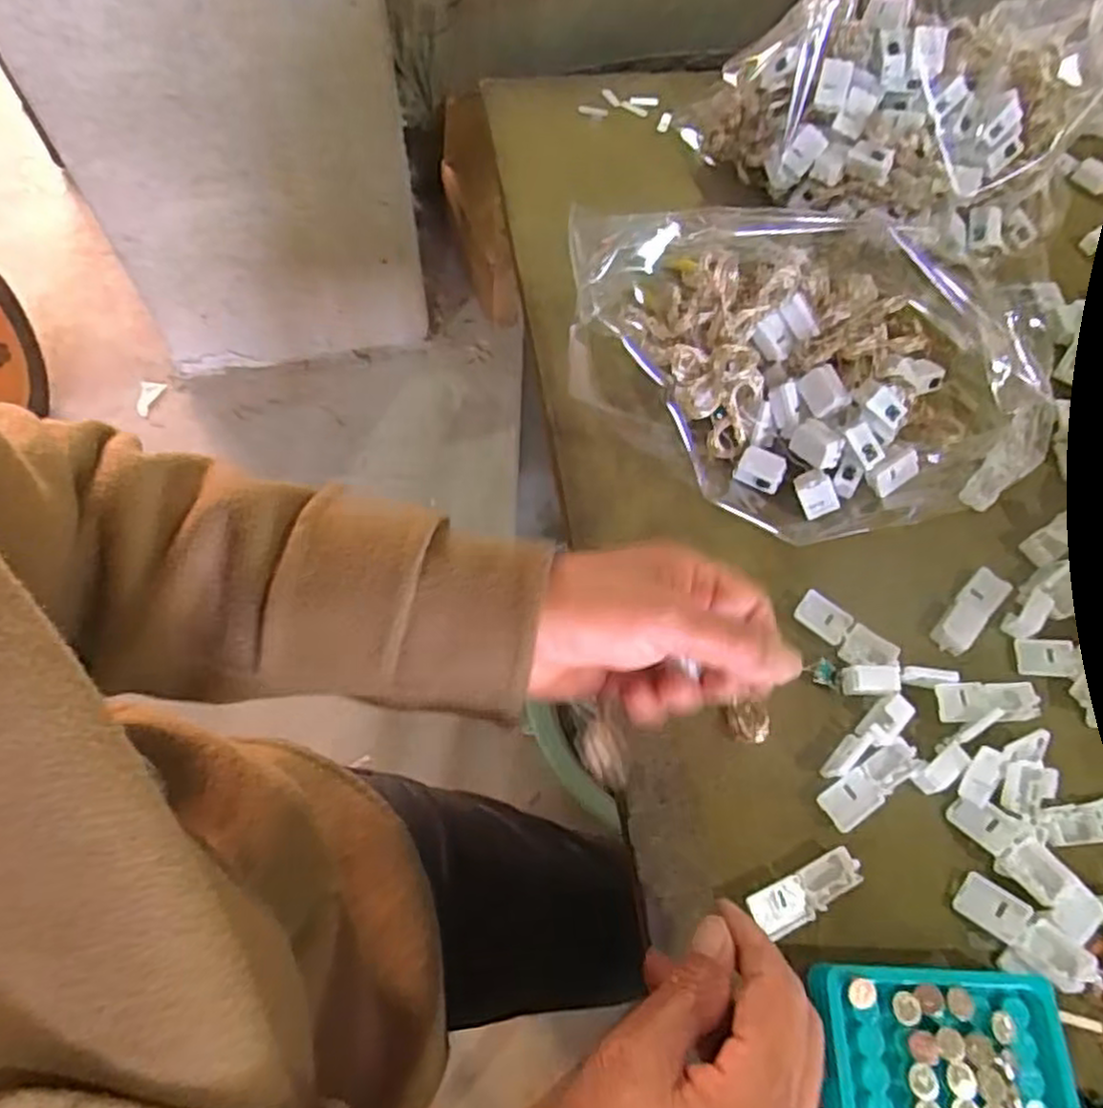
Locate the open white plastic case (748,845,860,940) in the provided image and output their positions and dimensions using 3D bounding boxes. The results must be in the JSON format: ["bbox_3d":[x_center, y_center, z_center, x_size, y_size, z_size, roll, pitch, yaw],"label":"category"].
[{"bbox_3d":[0.113,0.151,0.328,0.053,0.011,0.020,-20,65,-19],"label":"open white plastic case"}]

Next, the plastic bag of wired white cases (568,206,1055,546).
[{"bbox_3d":[0.144,-0.118,0.422,0.274,0.099,0.180,8,63,2],"label":"plastic bag of wired white cases"}]

